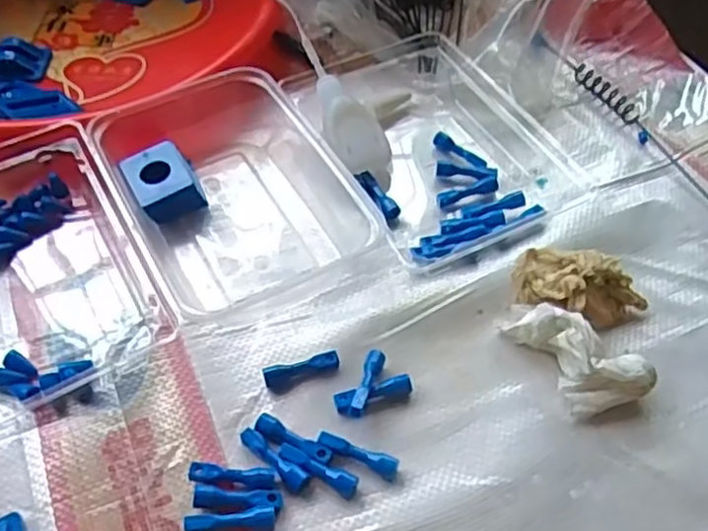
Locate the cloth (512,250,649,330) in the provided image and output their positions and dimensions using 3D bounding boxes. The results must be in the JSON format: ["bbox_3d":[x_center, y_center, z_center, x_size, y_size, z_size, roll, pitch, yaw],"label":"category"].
[{"bbox_3d":[0.116,0.011,0.365,0.065,0.026,0.039,21,54,15],"label":"cloth"}]

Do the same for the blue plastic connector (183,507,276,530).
[{"bbox_3d":[-0.051,0.107,0.296,0.037,0.008,0.008,-3,51,-3],"label":"blue plastic connector"}]

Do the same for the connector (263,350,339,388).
[{"bbox_3d":[-0.025,0.050,0.344,0.036,0.008,0.009,-14,53,-12],"label":"connector"}]

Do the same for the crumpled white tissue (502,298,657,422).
[{"bbox_3d":[0.106,0.039,0.342,0.036,0.027,0.068,-23,55,-18],"label":"crumpled white tissue"}]

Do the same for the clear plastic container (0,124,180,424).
[{"bbox_3d":[-0.177,-0.002,0.371,0.122,0.031,0.183,-23,55,-19],"label":"clear plastic container"}]

